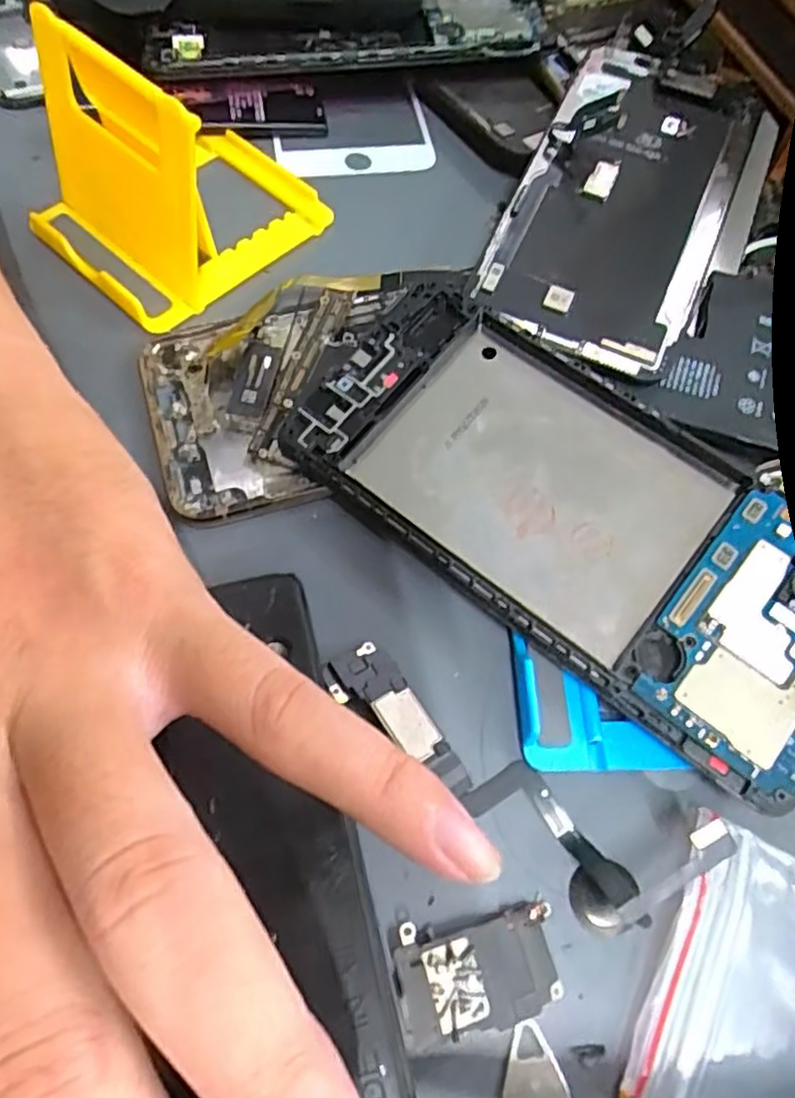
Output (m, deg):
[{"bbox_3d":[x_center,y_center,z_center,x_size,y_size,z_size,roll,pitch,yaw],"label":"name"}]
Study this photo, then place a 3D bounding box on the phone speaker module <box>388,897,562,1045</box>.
[{"bbox_3d":[0.017,0.091,0.143,0.034,0.010,0.021,-6,65,-7],"label":"phone speaker module"}]

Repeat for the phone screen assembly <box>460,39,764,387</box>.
[{"bbox_3d":[0.075,-0.118,0.220,0.065,0.011,0.133,24,64,7],"label":"phone screen assembly"}]

